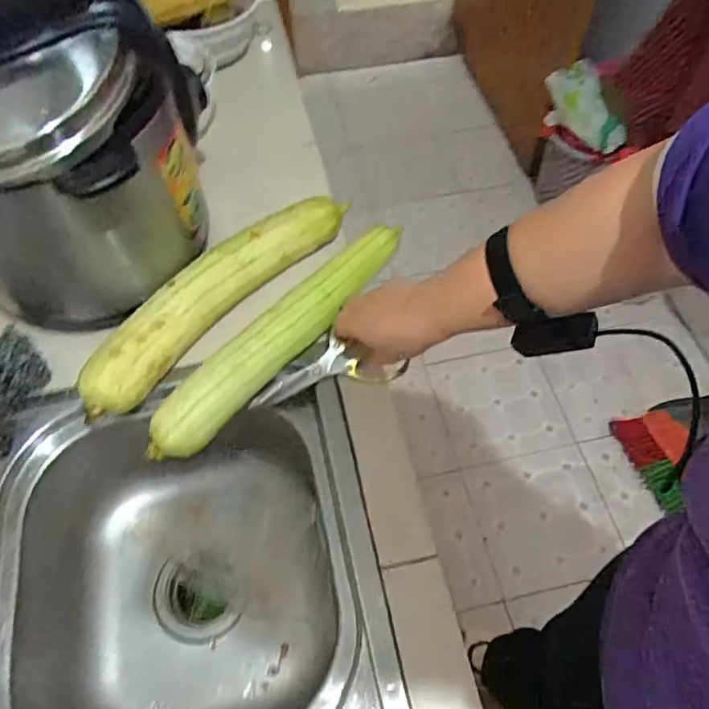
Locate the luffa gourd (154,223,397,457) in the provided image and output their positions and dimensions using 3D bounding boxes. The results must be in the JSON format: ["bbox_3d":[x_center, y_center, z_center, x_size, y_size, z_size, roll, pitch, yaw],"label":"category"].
[{"bbox_3d":[-0.077,-0.020,0.624,0.056,0.060,0.351,36,65,21],"label":"luffa gourd"}]

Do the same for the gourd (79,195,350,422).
[{"bbox_3d":[-0.156,-0.069,0.637,0.068,0.050,0.351,36,65,21],"label":"gourd"}]

